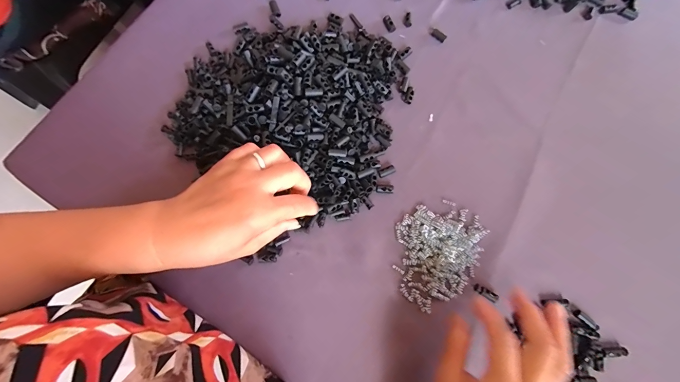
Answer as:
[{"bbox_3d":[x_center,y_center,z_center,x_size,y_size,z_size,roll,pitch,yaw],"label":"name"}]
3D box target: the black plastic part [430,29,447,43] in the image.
[{"bbox_3d":[0.116,-0.184,0.365,0.019,0.005,0.008,27,80,-10],"label":"black plastic part"}]

